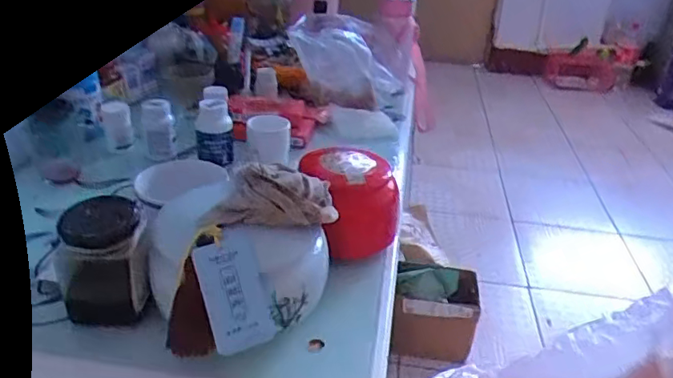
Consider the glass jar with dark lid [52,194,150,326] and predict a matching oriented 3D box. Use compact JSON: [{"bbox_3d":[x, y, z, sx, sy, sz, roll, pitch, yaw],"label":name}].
[{"bbox_3d":[-0.223,0.070,0.511,0.077,0.100,0.075,3,30,-2],"label":"glass jar with dark lid"}]

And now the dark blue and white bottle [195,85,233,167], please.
[{"bbox_3d":[-0.174,-0.085,0.775,0.053,0.093,0.050,0,31,-8],"label":"dark blue and white bottle"}]

